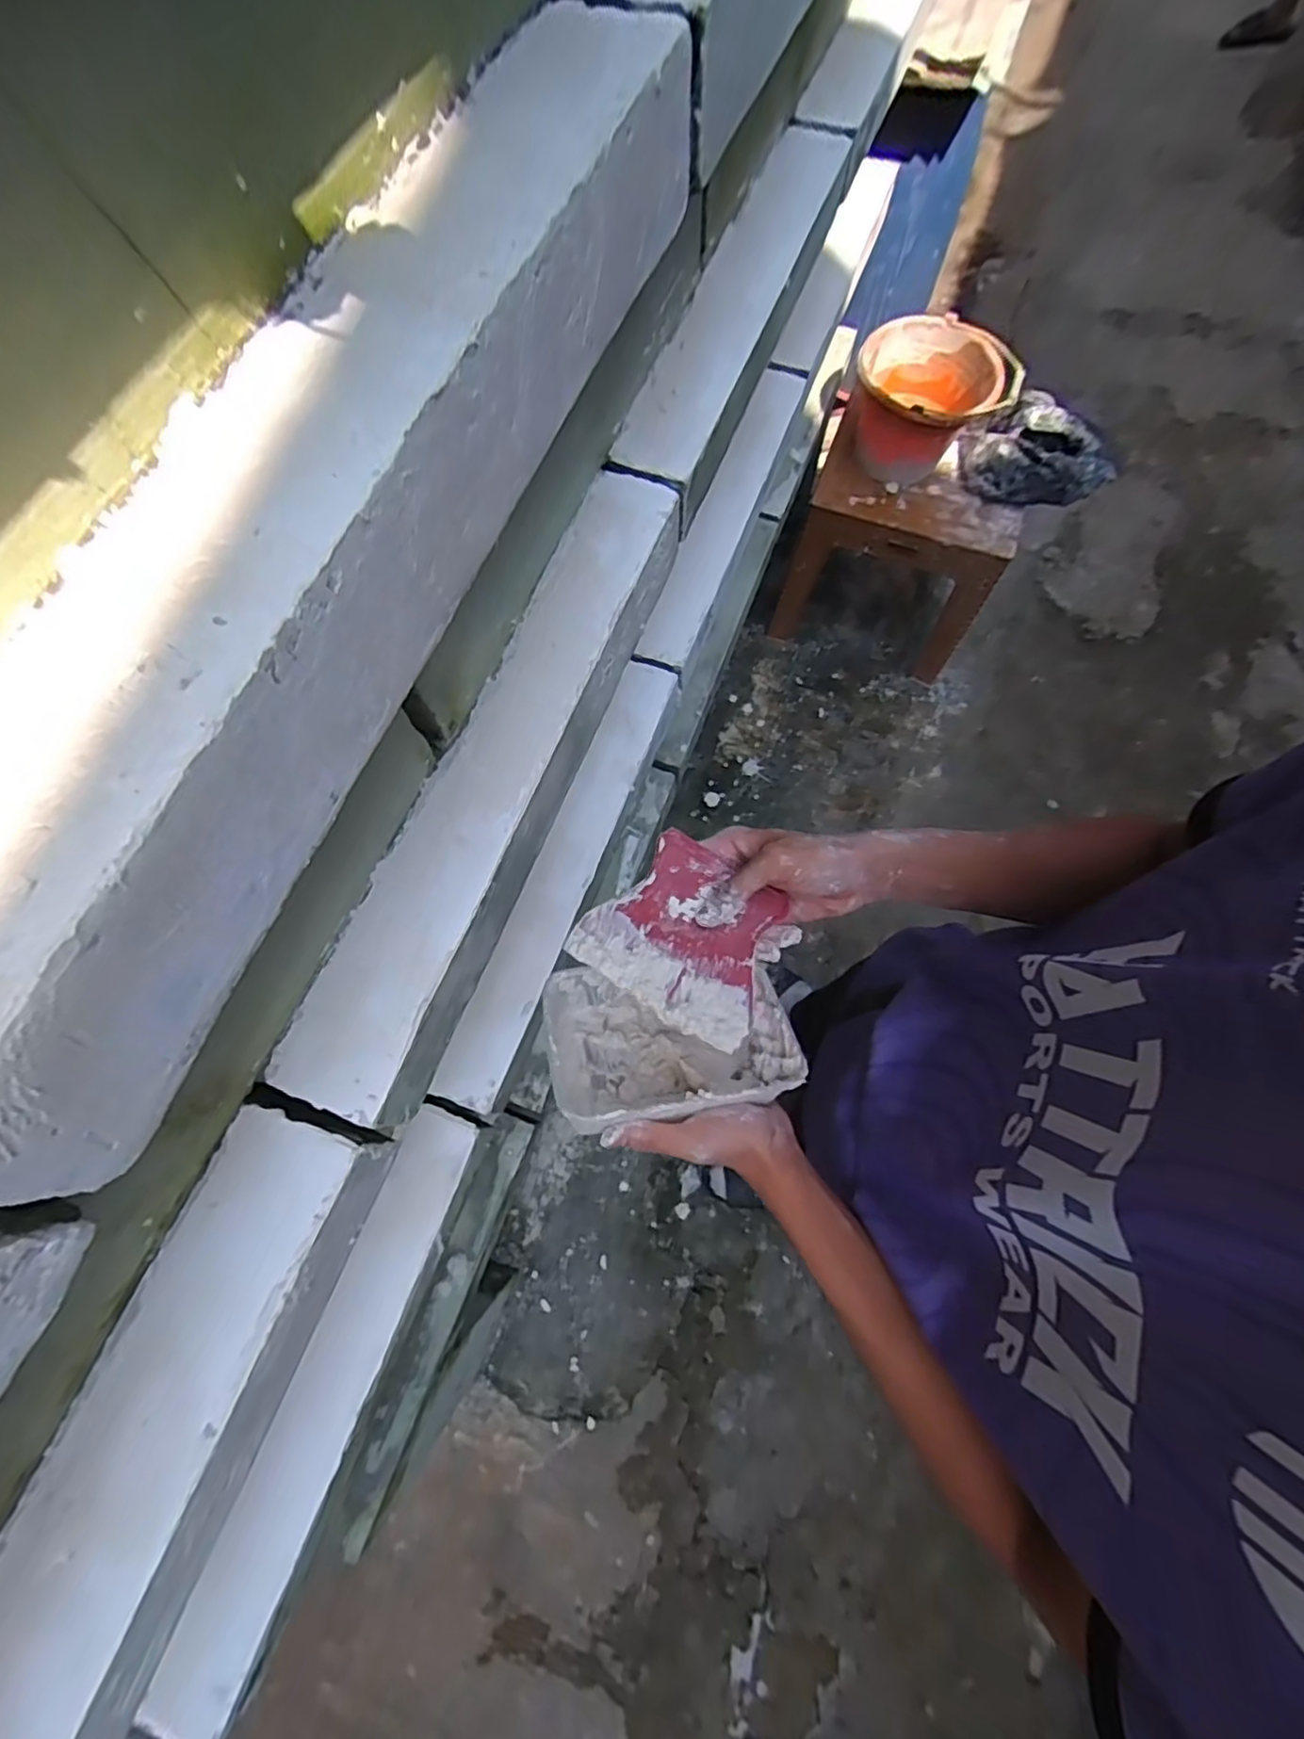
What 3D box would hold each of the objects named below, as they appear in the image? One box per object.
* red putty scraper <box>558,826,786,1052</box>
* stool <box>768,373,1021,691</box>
[{"bbox_3d":[0.024,0.041,0.403,0.119,0.009,0.106,34,76,12],"label":"red putty scraper"},{"bbox_3d":[0.610,-0.789,1.597,0.464,0.496,0.338,22,73,9],"label":"stool"}]

